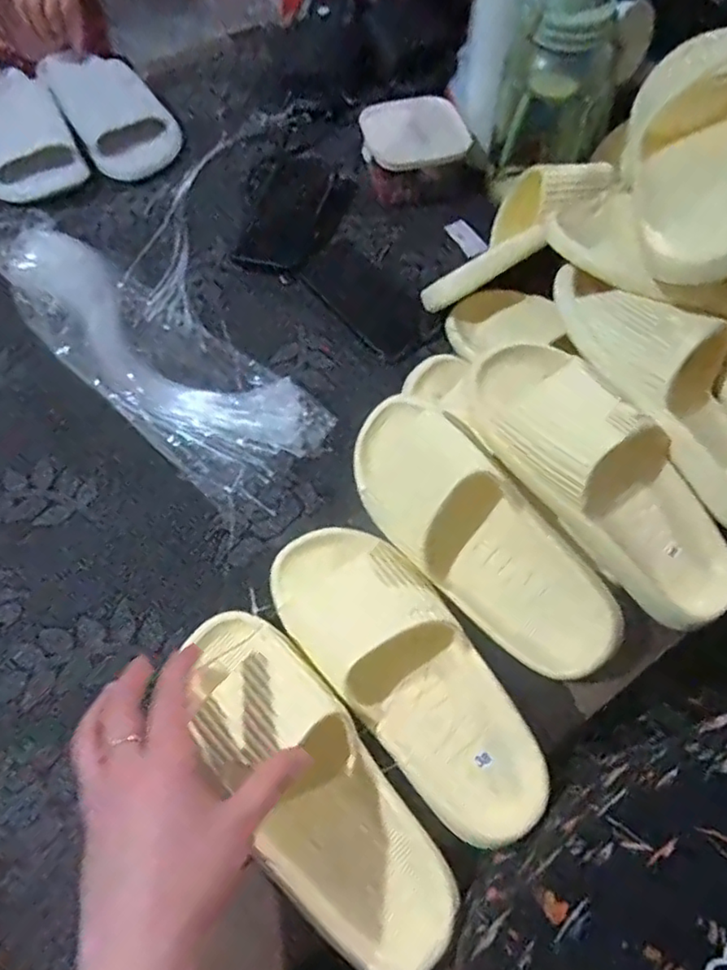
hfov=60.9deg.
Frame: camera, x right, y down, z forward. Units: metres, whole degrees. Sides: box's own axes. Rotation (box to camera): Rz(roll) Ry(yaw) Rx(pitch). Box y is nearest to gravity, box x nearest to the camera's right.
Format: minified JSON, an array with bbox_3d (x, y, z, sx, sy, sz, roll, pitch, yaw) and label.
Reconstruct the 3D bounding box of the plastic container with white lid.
[{"bbox_3d":[0.064,-0.379,0.701,0.127,0.053,0.109,-17,62,-7],"label":"plastic container with white lid"}]

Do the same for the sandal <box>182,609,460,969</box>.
[{"bbox_3d":[-0.039,0.191,0.404,0.087,0.062,0.248,-34,74,-15],"label":"sandal"}]

